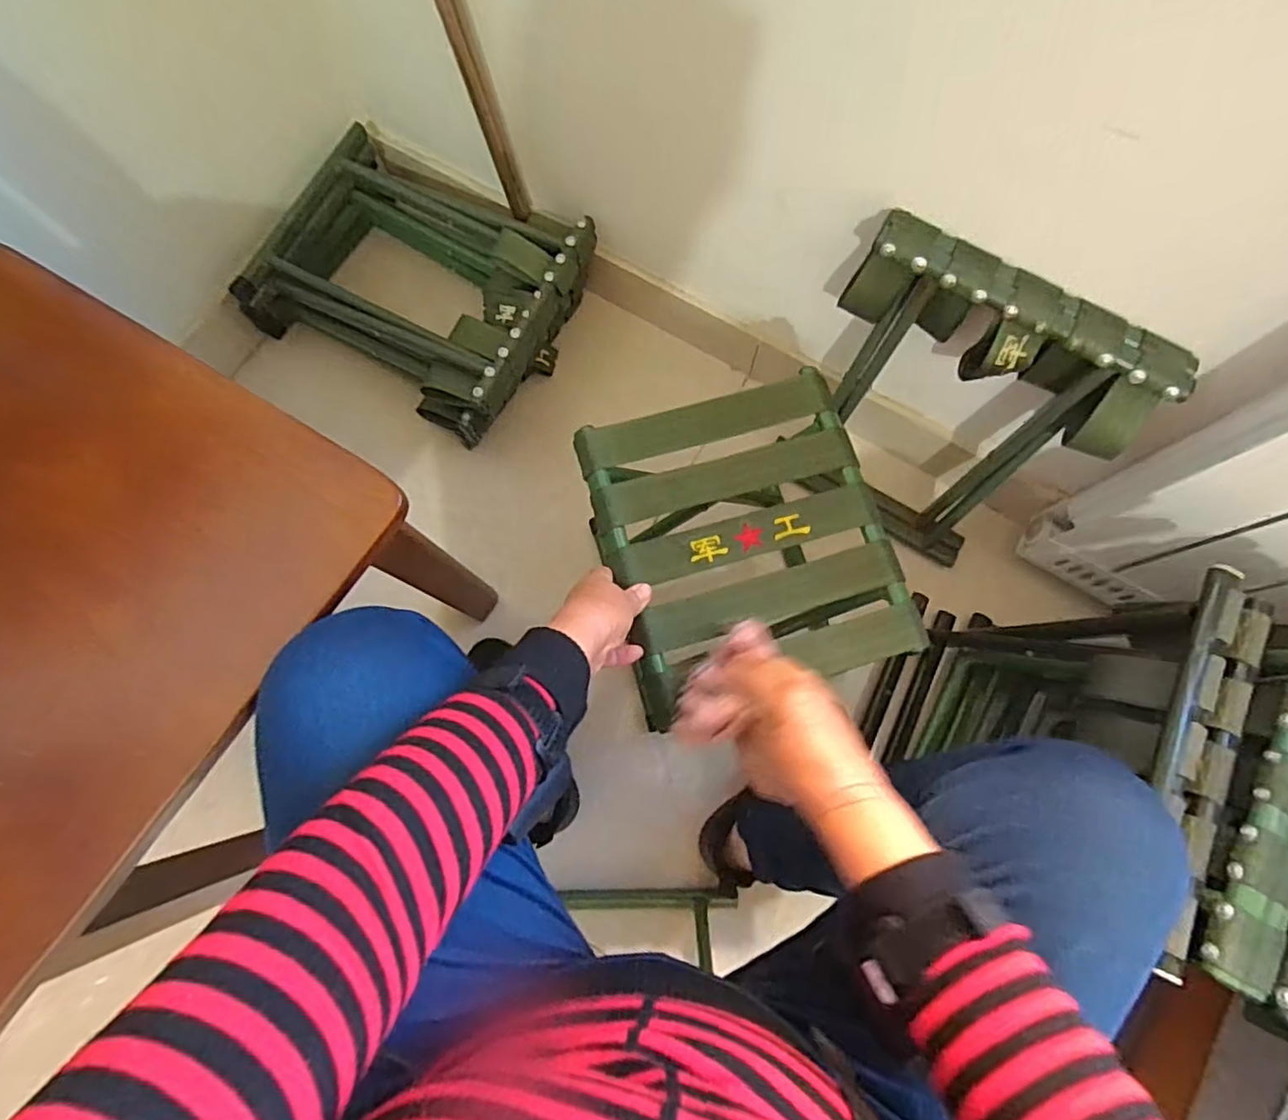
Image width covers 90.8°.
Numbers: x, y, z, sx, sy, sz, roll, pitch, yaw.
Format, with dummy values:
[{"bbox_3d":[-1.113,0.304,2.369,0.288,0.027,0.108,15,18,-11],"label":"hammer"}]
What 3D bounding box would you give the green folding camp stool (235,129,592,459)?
[{"bbox_3d":[-0.310,-0.386,0.898,0.406,0.160,0.315,27,78,6],"label":"green folding camp stool"}]

